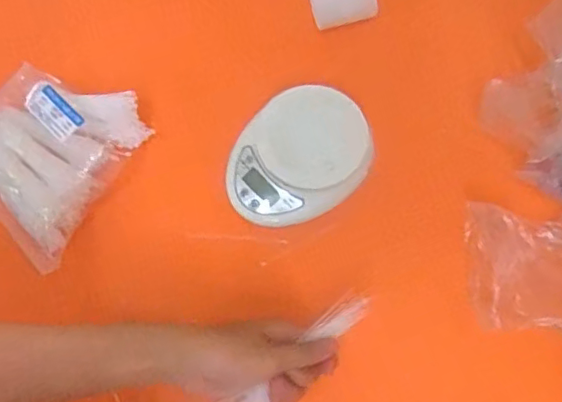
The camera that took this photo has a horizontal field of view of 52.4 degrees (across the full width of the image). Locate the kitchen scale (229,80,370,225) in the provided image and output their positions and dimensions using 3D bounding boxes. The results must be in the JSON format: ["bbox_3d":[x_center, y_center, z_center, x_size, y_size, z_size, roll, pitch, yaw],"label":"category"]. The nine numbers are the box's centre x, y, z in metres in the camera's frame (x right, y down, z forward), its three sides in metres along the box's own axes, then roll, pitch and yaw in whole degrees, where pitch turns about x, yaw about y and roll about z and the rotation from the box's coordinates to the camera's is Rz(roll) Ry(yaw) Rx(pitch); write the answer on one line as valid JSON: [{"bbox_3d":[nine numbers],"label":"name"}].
[{"bbox_3d":[0.015,-0.042,0.550,0.143,0.031,0.112,-33,76,-9],"label":"kitchen scale"}]

